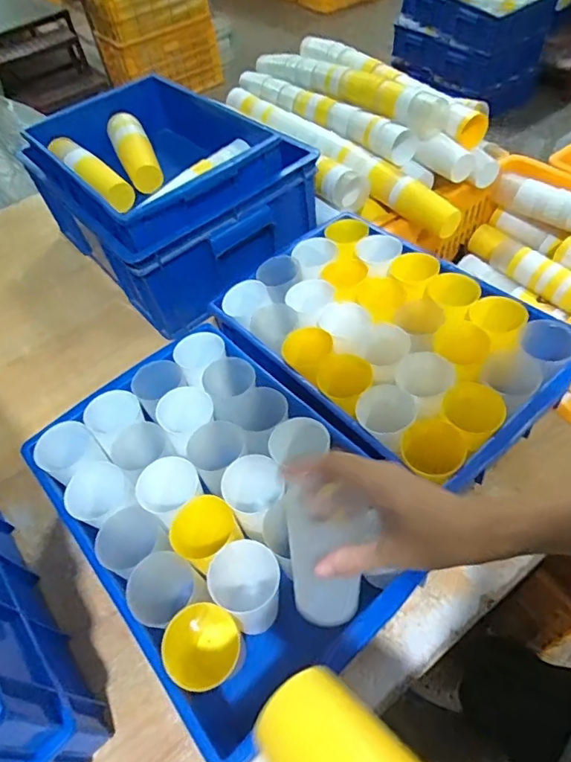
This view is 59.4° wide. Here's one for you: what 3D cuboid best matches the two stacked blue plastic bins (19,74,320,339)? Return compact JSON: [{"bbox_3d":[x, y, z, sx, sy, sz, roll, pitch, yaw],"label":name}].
[{"bbox_3d":[-0.213,-0.347,0.897,0.341,0.200,0.487,-35,55,-18],"label":"two stacked blue plastic bins"}]

